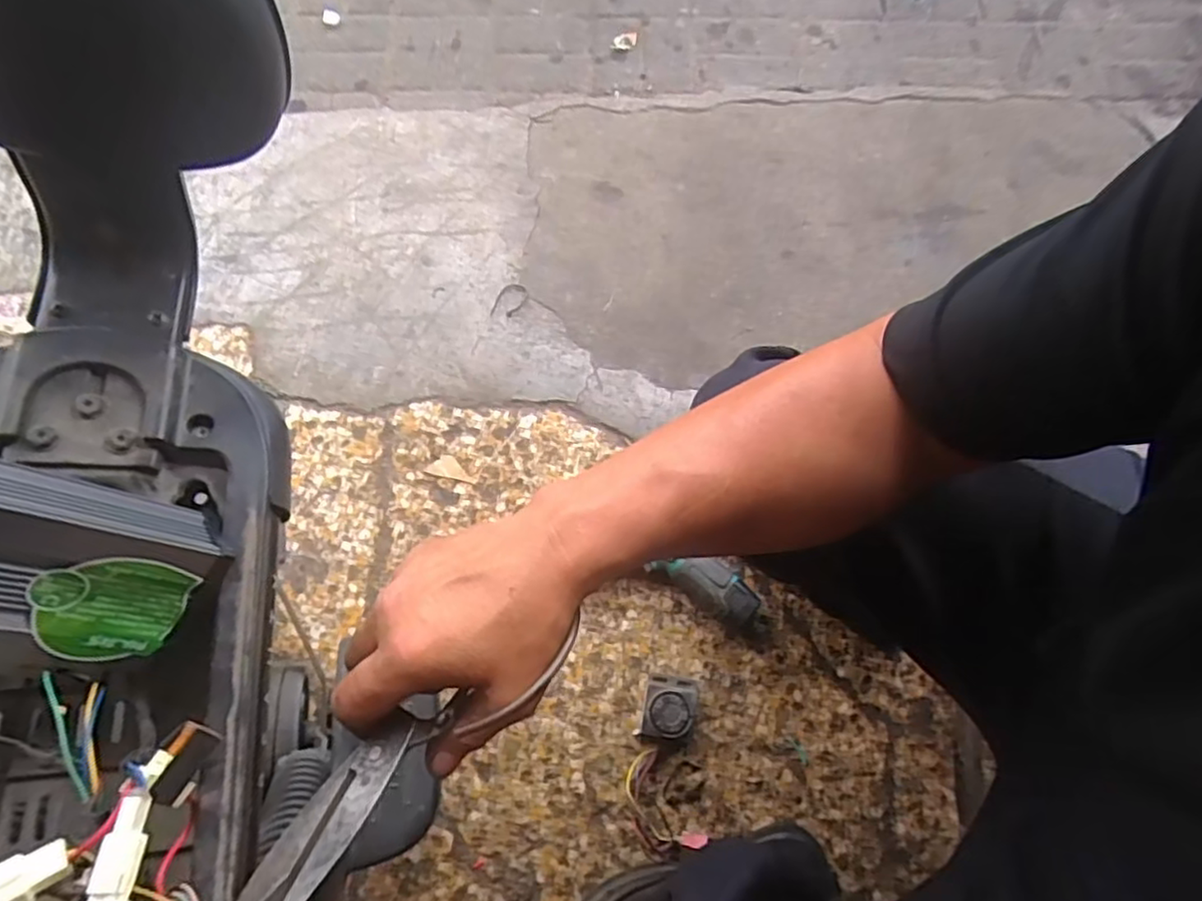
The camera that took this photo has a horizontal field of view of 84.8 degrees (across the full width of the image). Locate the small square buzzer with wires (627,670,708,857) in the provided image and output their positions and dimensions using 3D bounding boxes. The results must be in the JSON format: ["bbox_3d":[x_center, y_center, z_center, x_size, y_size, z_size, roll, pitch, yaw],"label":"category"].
[{"bbox_3d":[0.068,0.333,0.703,0.078,0.035,0.176,1,69,1],"label":"small square buzzer with wires"}]

